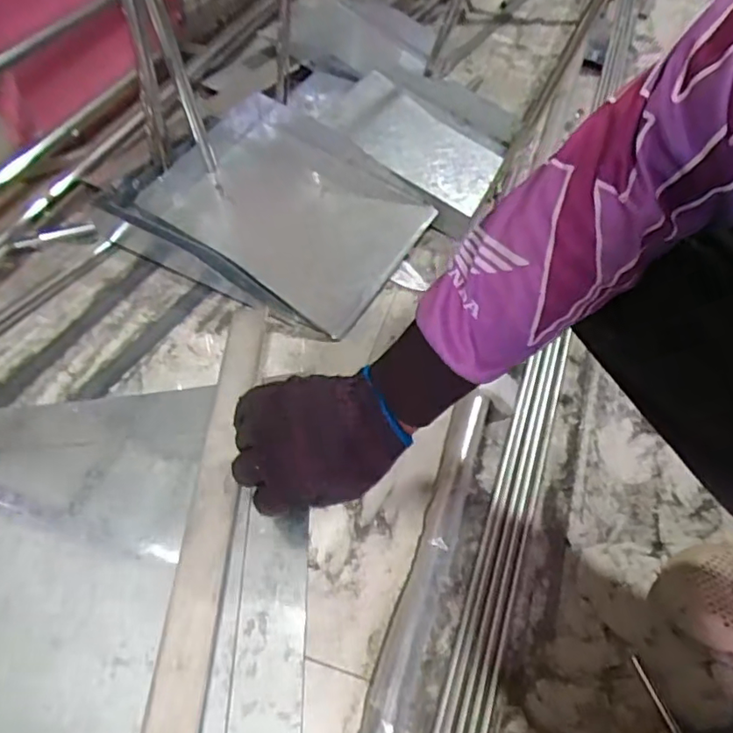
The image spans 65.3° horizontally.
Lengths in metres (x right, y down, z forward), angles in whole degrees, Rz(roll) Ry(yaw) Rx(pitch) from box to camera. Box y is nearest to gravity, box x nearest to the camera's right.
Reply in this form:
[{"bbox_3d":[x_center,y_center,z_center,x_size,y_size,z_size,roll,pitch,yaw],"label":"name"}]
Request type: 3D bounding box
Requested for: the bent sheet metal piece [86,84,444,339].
[{"bbox_3d":[-0.127,-0.211,0.790,0.368,0.094,0.302,28,53,16],"label":"bent sheet metal piece"}]

